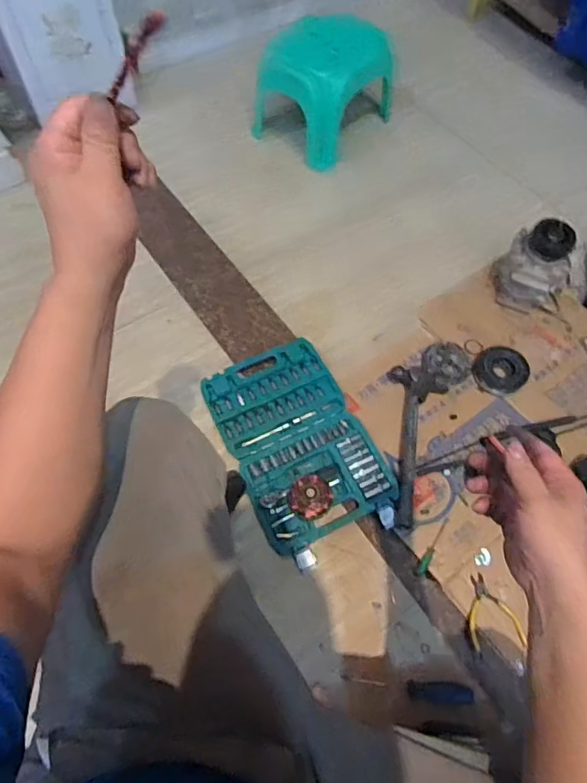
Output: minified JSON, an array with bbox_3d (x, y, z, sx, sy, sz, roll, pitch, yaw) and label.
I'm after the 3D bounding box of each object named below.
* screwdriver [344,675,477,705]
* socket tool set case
[{"bbox_3d":[0.175,0.459,0.797,0.193,0.021,0.029,4,60,2],"label":"screwdriver"},{"bbox_3d":[0.006,0.087,0.983,0.247,0.053,0.413,-22,63,-13],"label":"socket tool set case"}]

